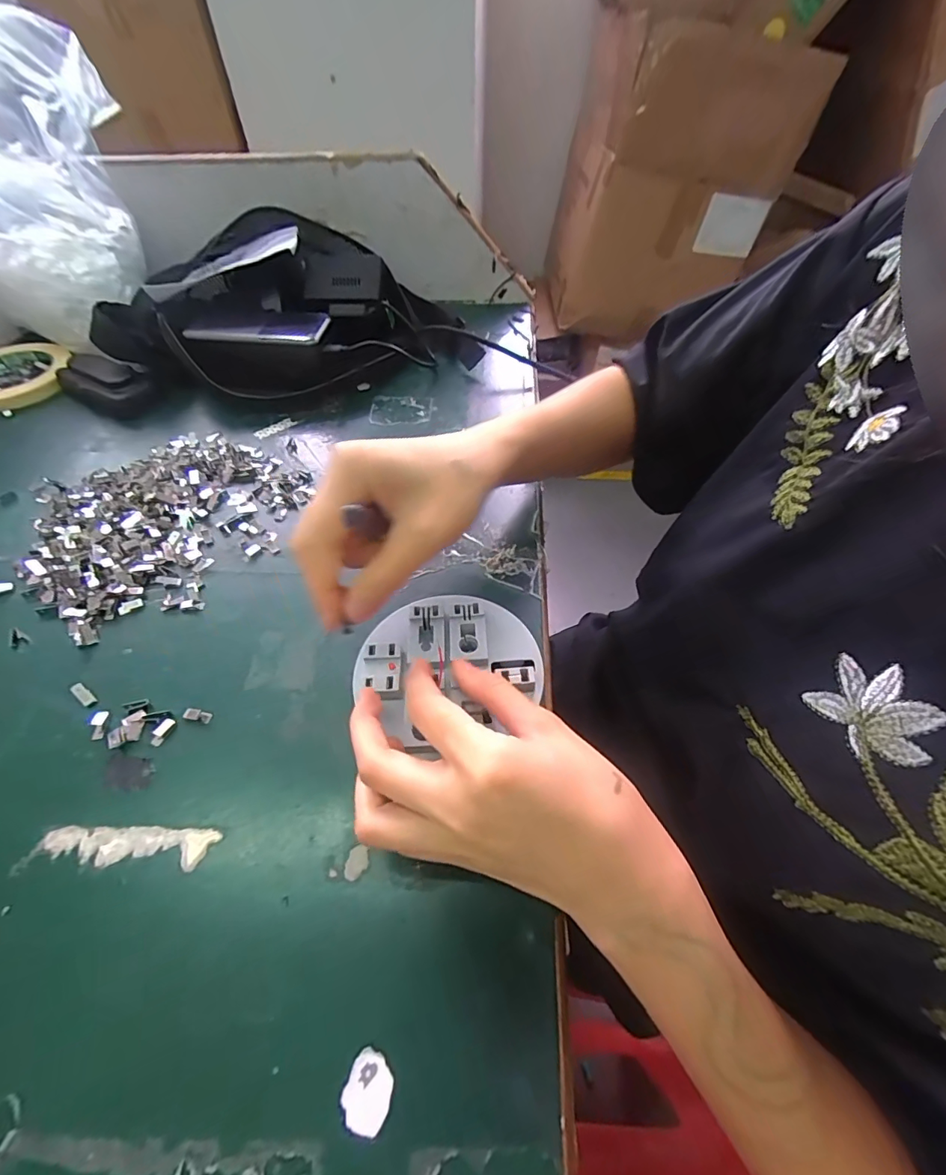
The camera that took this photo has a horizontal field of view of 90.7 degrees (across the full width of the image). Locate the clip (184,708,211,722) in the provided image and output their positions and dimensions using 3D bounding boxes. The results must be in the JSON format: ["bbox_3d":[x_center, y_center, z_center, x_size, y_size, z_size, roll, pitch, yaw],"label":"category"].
[{"bbox_3d":[-0.153,0.071,0.260,0.015,0.004,0.006,14,46,-3],"label":"clip"}]

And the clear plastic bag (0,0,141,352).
[{"bbox_3d":[-0.390,-0.375,0.419,0.120,0.233,0.163,33,56,32],"label":"clear plastic bag"}]

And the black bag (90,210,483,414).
[{"bbox_3d":[-0.176,-0.267,0.461,0.339,0.122,0.180,-10,45,-4],"label":"black bag"}]

